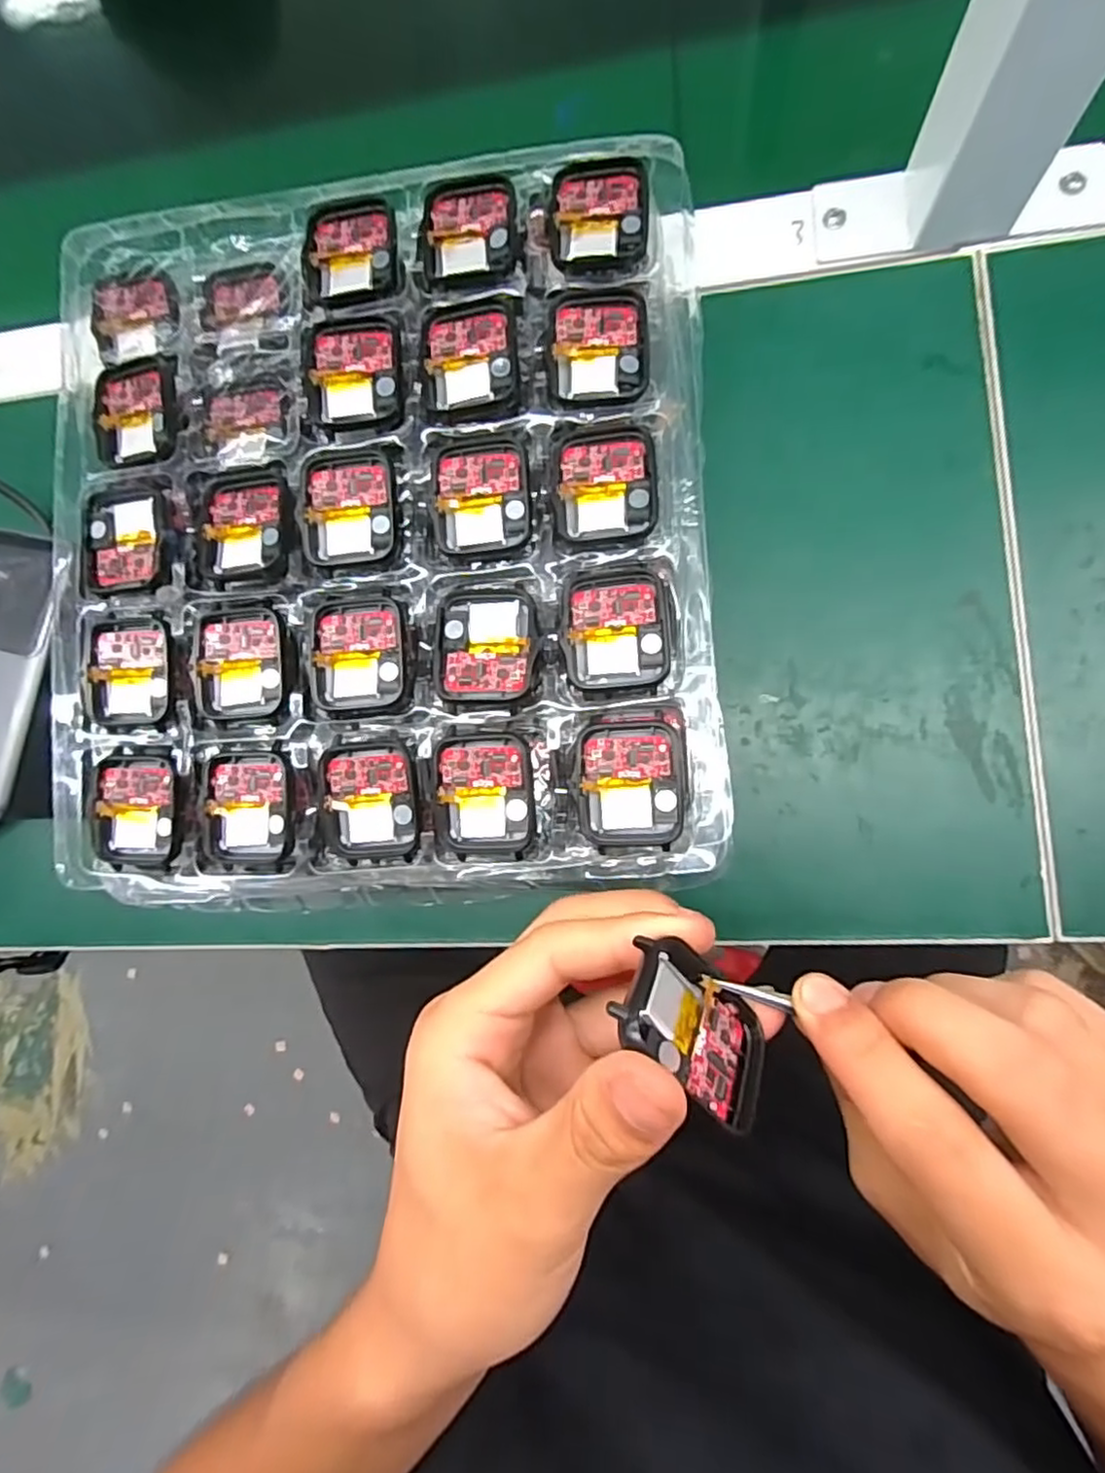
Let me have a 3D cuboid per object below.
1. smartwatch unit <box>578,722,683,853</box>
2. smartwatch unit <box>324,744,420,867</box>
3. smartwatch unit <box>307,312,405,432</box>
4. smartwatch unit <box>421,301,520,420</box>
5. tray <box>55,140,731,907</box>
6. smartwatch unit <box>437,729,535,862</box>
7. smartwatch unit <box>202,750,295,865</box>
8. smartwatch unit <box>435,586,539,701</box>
[{"bbox_3d":[0.028,0.017,0.236,0.036,0.007,0.045,-2,86,9],"label":"smartwatch unit"},{"bbox_3d":[-0.068,0.025,0.254,0.036,0.009,0.045,-3,86,9],"label":"smartwatch unit"},{"bbox_3d":[-0.077,-0.144,0.263,0.039,0.006,0.045,0,87,9],"label":"smartwatch unit"},{"bbox_3d":[-0.032,-0.147,0.256,0.037,0.005,0.043,-3,86,9],"label":"smartwatch unit"},{"bbox_3d":[-0.074,-0.082,0.266,0.263,0.025,0.290,-4,86,9],"label":"tray"},{"bbox_3d":[-0.025,0.021,0.244,0.036,0.009,0.045,-2,86,9],"label":"smartwatch unit"},{"bbox_3d":[-0.118,0.028,0.264,0.038,0.010,0.044,2,87,9],"label":"smartwatch unit"},{"bbox_3d":[-0.024,-0.034,0.246,0.037,0.005,0.042,0,87,9],"label":"smartwatch unit"}]

